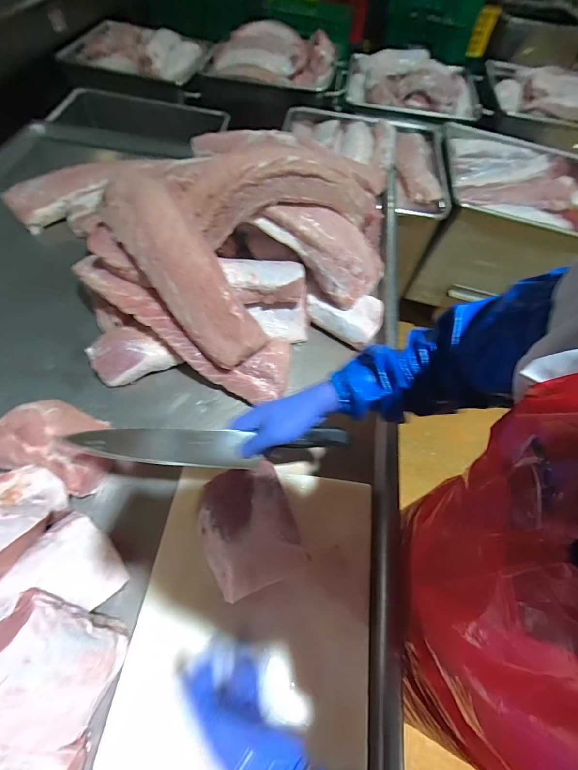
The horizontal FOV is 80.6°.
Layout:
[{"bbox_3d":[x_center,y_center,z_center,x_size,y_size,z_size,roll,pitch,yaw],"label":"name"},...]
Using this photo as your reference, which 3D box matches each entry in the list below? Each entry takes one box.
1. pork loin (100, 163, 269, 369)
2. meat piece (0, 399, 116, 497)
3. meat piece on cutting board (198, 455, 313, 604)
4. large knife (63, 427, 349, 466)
[{"bbox_3d":[-0.184,-0.211,0.565,0.109,0.091,0.389,-35,88,-20],"label":"pork loin"},{"bbox_3d":[-0.368,0.094,0.545,0.191,0.063,0.126,16,60,7],"label":"meat piece"},{"bbox_3d":[-0.058,0.199,0.483,0.126,0.060,0.158,-18,62,-13],"label":"meat piece on cutting board"},{"bbox_3d":[-0.092,0.081,0.451,0.343,0.028,0.044,1,59,-11],"label":"large knife"}]

